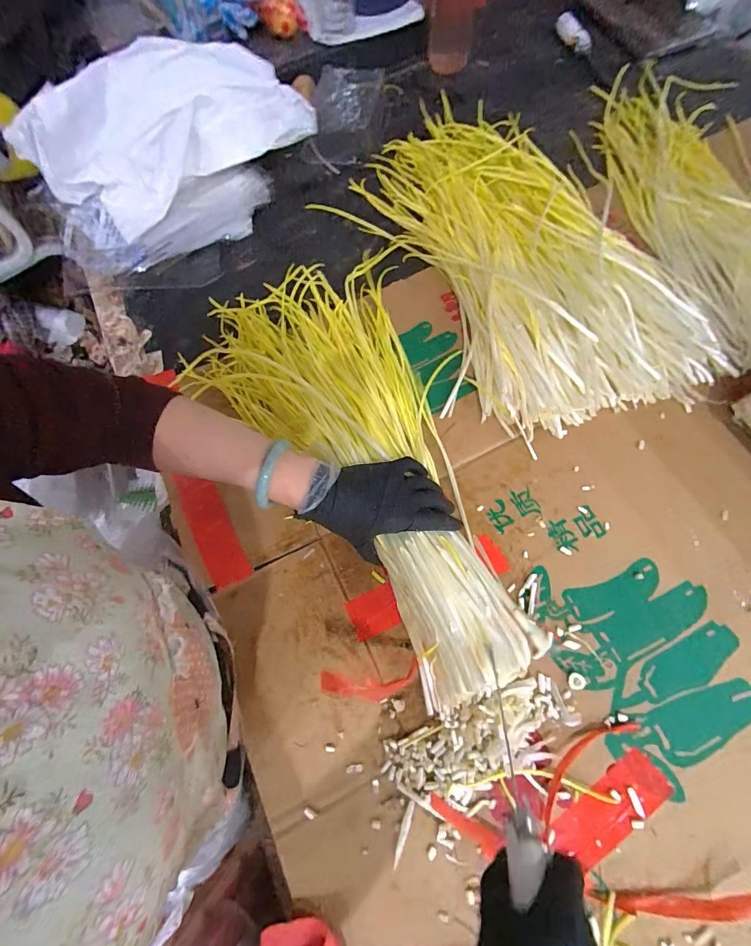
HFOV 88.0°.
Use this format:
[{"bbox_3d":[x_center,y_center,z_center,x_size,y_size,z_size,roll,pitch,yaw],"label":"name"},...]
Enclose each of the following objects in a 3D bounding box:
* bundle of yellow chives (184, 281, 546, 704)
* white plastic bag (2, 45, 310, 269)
[{"bbox_3d":[-0.022,-0.031,0.452,0.246,0.076,0.563,-26,68,-6],"label":"bundle of yellow chives"},{"bbox_3d":[-0.310,-0.486,0.596,0.407,0.132,0.245,-34,73,-9],"label":"white plastic bag"}]

